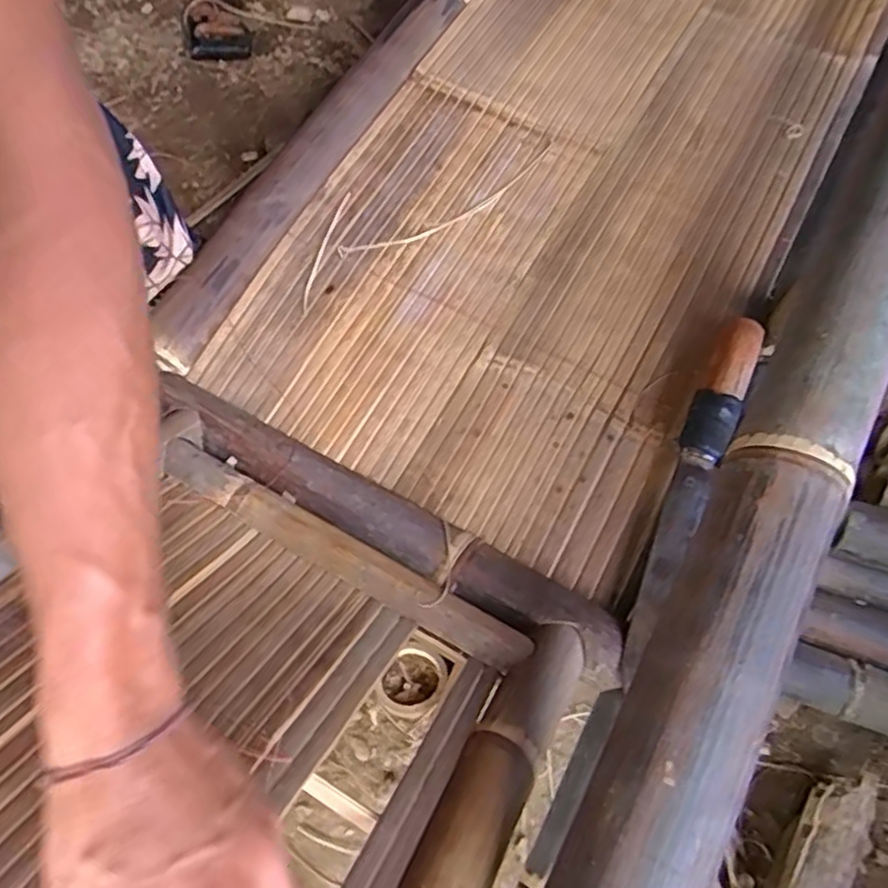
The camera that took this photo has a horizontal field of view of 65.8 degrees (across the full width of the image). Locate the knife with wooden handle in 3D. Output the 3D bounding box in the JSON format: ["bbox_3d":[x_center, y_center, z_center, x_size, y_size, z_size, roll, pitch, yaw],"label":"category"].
[{"bbox_3d":[0.199,0.031,0.556,0.035,0.041,0.321,22,69,12],"label":"knife with wooden handle"}]

